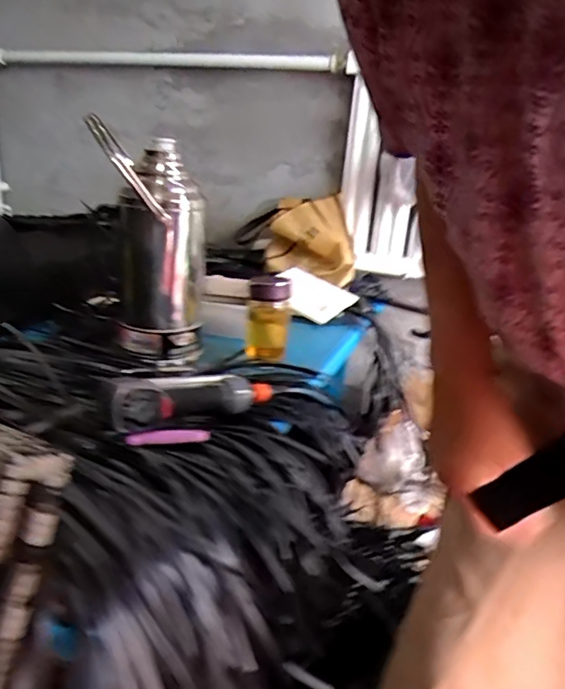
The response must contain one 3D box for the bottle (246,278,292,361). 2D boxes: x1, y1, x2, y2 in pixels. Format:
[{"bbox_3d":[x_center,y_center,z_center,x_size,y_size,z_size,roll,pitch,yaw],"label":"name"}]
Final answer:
[{"bbox_3d":[-0.028,-0.041,0.971,0.070,0.151,0.054,5,14,-3],"label":"bottle"}]

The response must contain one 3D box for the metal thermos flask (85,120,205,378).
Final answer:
[{"bbox_3d":[-0.218,-0.157,0.914,0.158,0.358,0.110,6,14,2],"label":"metal thermos flask"}]

